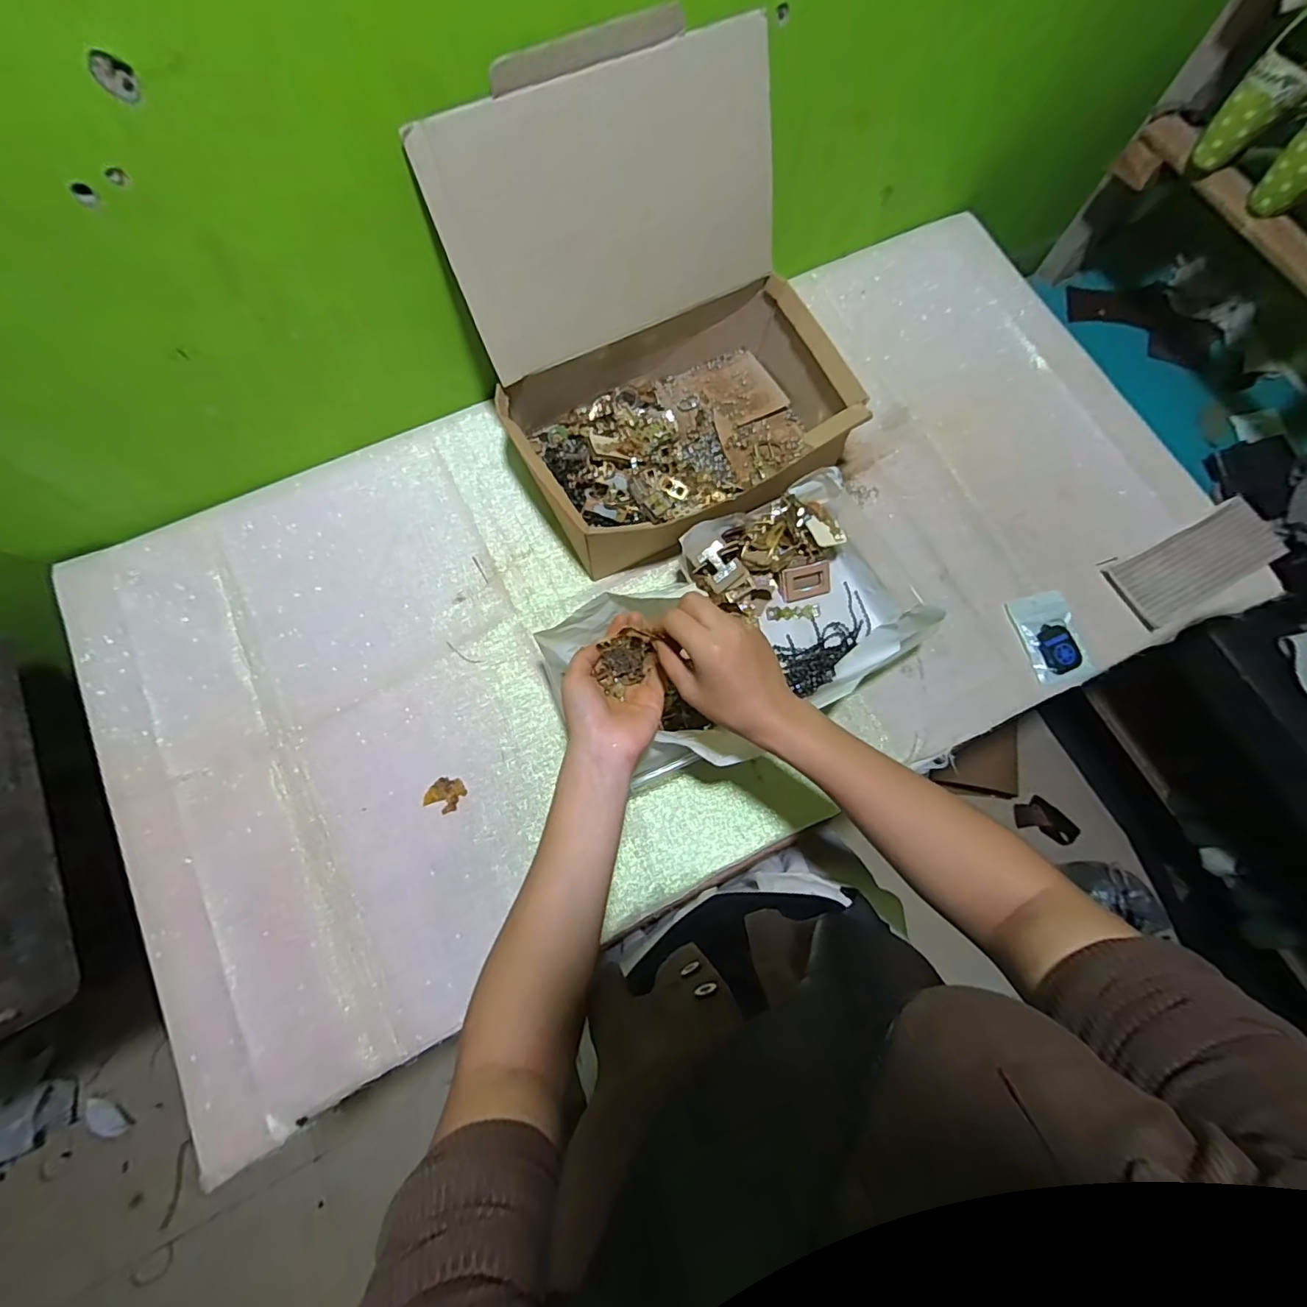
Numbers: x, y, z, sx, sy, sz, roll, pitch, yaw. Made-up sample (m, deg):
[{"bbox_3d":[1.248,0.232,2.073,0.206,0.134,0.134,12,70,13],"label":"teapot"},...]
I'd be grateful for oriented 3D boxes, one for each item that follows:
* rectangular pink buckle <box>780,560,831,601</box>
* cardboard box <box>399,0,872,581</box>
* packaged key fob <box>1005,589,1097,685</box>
[{"bbox_3d":[0.167,-0.079,0.606,0.053,0.011,0.037,-10,104,8],"label":"rectangular pink buckle"},{"bbox_3d":[0.020,-0.291,0.528,0.332,0.280,0.305,-26,77,-7],"label":"cardboard box"},{"bbox_3d":[0.436,-0.018,0.603,0.064,0.011,0.101,-11,75,-5],"label":"packaged key fob"}]

